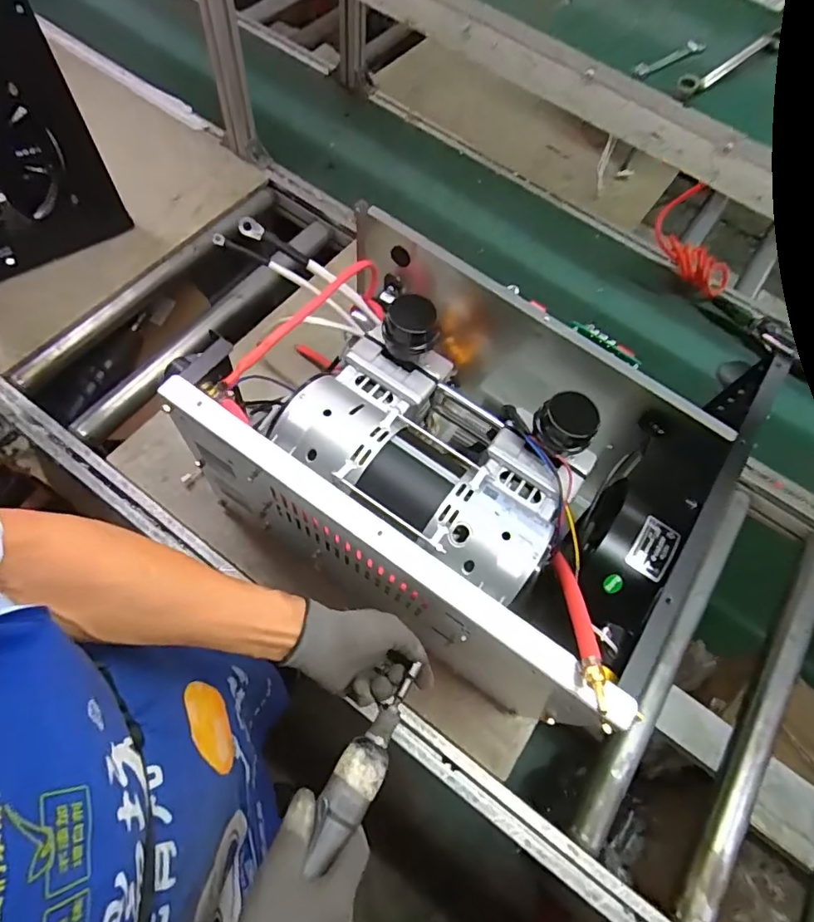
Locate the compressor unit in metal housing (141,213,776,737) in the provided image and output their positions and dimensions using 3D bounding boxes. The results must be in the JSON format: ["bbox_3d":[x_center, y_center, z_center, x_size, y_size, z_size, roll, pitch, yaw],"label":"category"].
[{"bbox_3d":[0.085,-0.035,0.631,0.486,0.259,0.458,34,69,11],"label":"compressor unit in metal housing"}]

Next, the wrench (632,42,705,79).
[{"bbox_3d":[0.318,-0.490,0.628,0.118,0.011,0.018,-32,72,-16],"label":"wrench"}]

